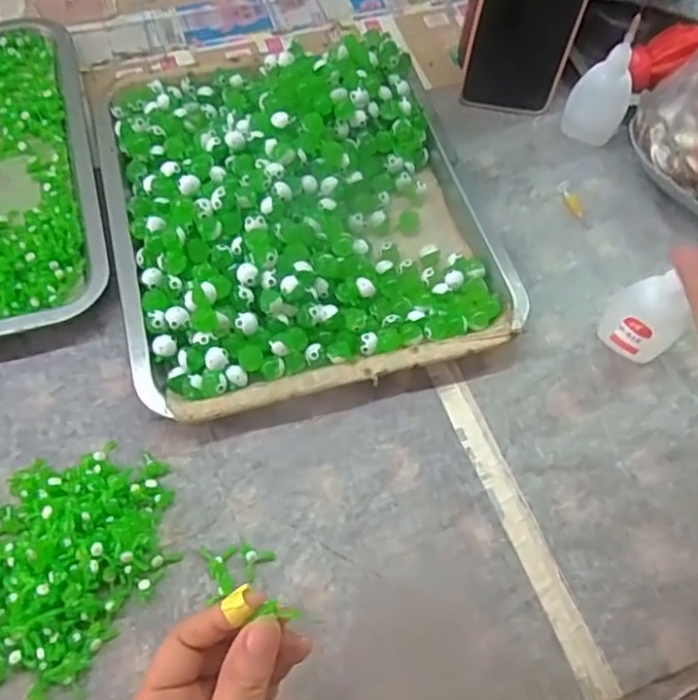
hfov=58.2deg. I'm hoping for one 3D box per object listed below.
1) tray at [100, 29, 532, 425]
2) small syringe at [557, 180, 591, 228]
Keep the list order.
[{"bbox_3d":[-0.035,-0.108,0.445,0.257,0.039,0.285,-13,65,-9],"label":"tray"},{"bbox_3d":[0.176,-0.113,0.488,0.011,0.004,0.046,-15,65,-10],"label":"small syringe"}]

